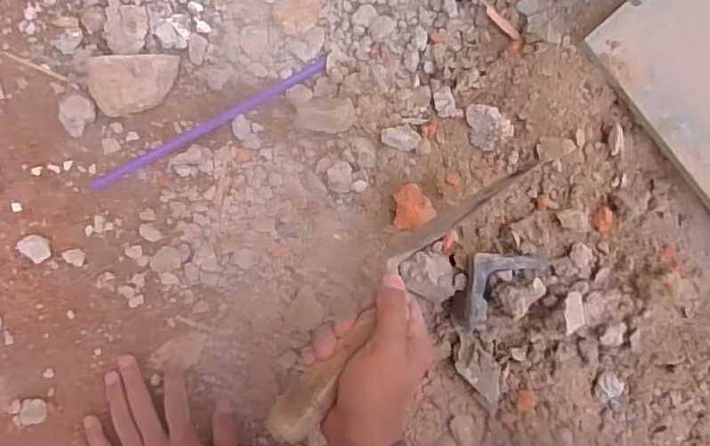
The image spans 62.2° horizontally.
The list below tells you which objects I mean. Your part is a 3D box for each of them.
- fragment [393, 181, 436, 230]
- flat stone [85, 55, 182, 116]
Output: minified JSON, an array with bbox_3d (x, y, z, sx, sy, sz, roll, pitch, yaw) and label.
[{"bbox_3d":[0.050,-0.015,0.558,0.037,0.032,0.039,-27,95,0],"label":"fragment"},{"bbox_3d":[-0.204,-0.130,0.551,0.078,0.033,0.050,-11,92,-8],"label":"flat stone"}]

